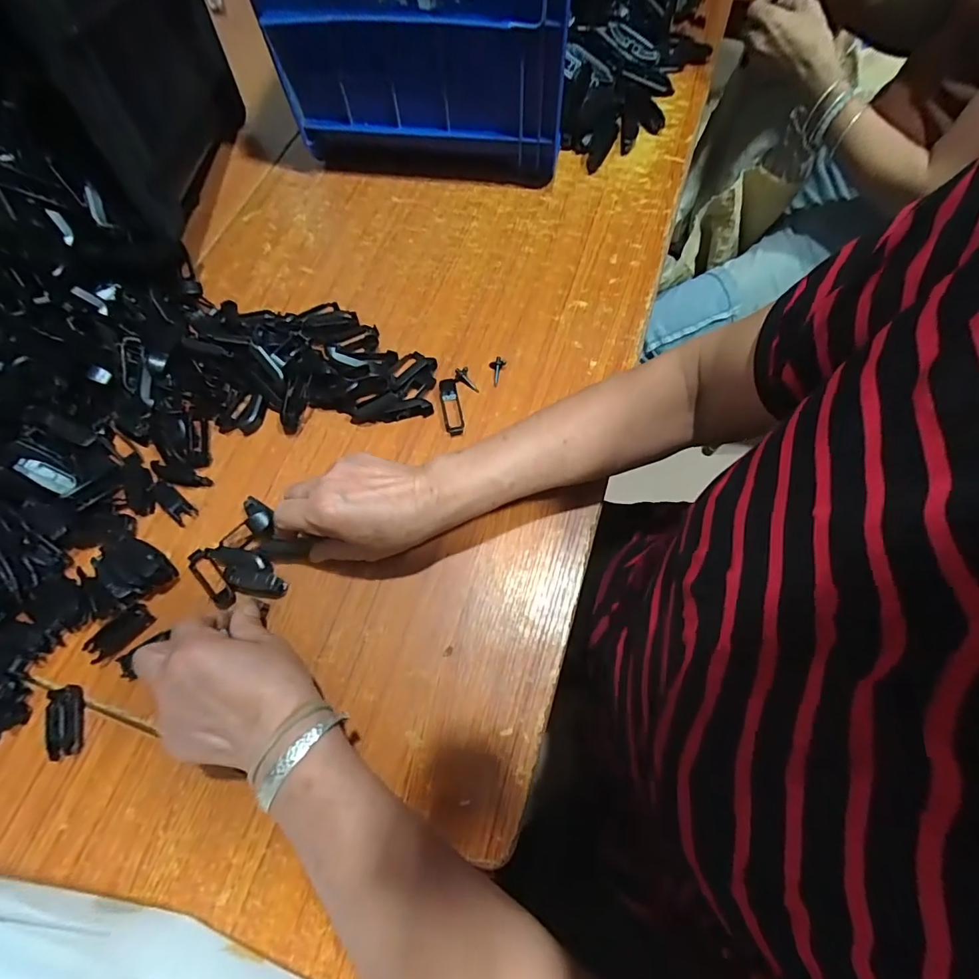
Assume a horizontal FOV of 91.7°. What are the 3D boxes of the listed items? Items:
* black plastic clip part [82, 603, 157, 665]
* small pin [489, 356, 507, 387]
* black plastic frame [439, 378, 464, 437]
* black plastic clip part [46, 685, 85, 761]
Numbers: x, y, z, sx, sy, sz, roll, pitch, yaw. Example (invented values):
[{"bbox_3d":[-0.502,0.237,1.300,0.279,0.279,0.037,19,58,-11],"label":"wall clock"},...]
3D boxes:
[{"bbox_3d":[-0.296,0.114,0.380,0.025,0.009,0.048,41,74,17],"label":"black plastic clip part"},{"bbox_3d":[0.007,-0.117,0.473,0.016,0.007,0.029,10,83,6],"label":"small pin"},{"bbox_3d":[-0.038,-0.082,0.456,0.018,0.013,0.064,-10,67,-3],"label":"black plastic frame"},{"bbox_3d":[-0.314,0.172,0.353,0.017,0.016,0.049,-23,68,-8],"label":"black plastic clip part"}]

